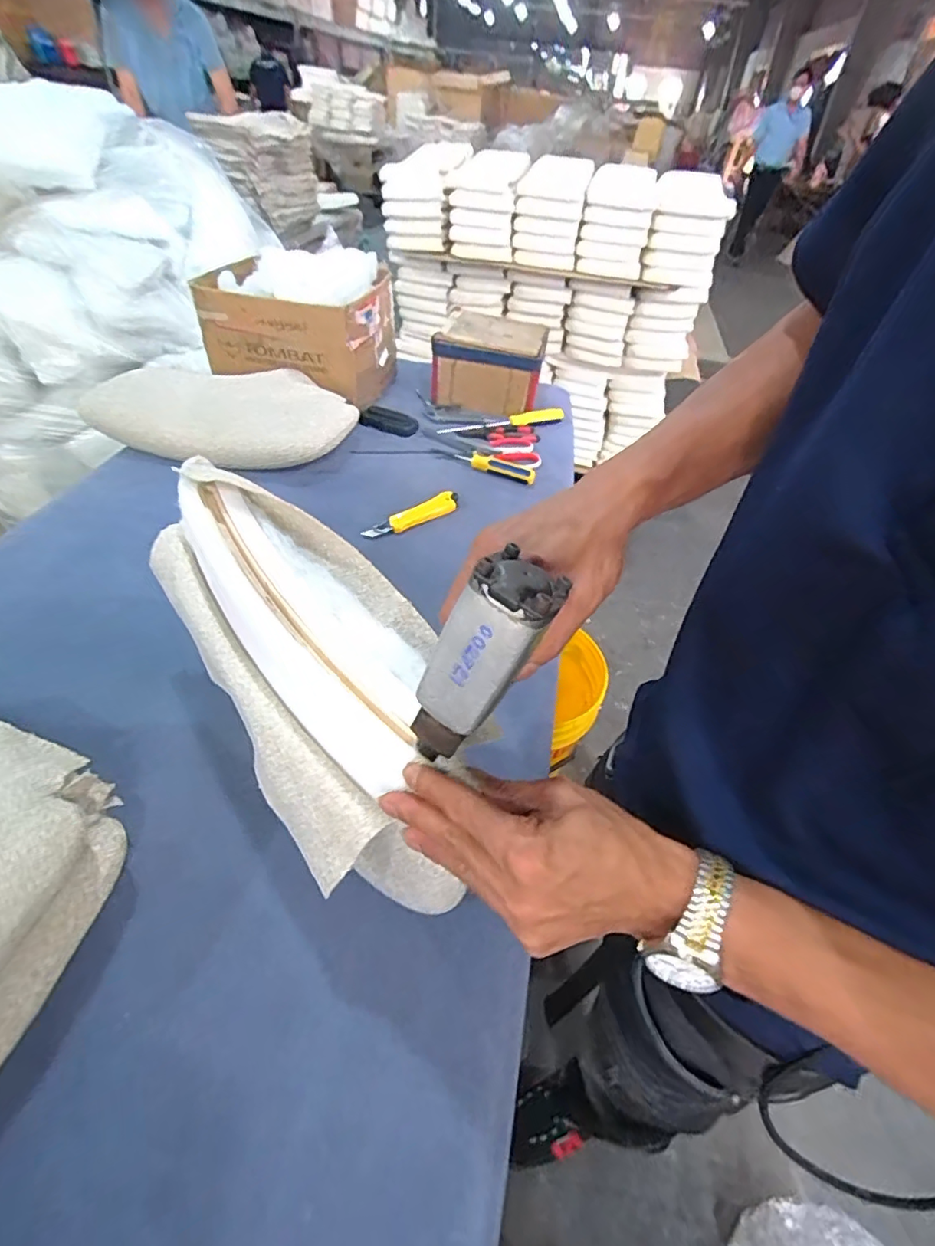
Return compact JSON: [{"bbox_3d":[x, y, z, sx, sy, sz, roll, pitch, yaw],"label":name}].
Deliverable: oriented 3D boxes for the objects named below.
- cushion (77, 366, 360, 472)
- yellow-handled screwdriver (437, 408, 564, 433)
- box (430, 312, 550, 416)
[{"bbox_3d":[-0.423,-0.365,0.943,0.444,0.069,0.237,13,47,6],"label":"cushion"},{"bbox_3d":[0.073,-0.407,1.082,0.269,0.022,0.036,-10,49,-16],"label":"yellow-handled screwdriver"},{"bbox_3d":[0.043,-0.533,1.113,0.217,0.127,0.170,6,46,-1],"label":"box"}]

